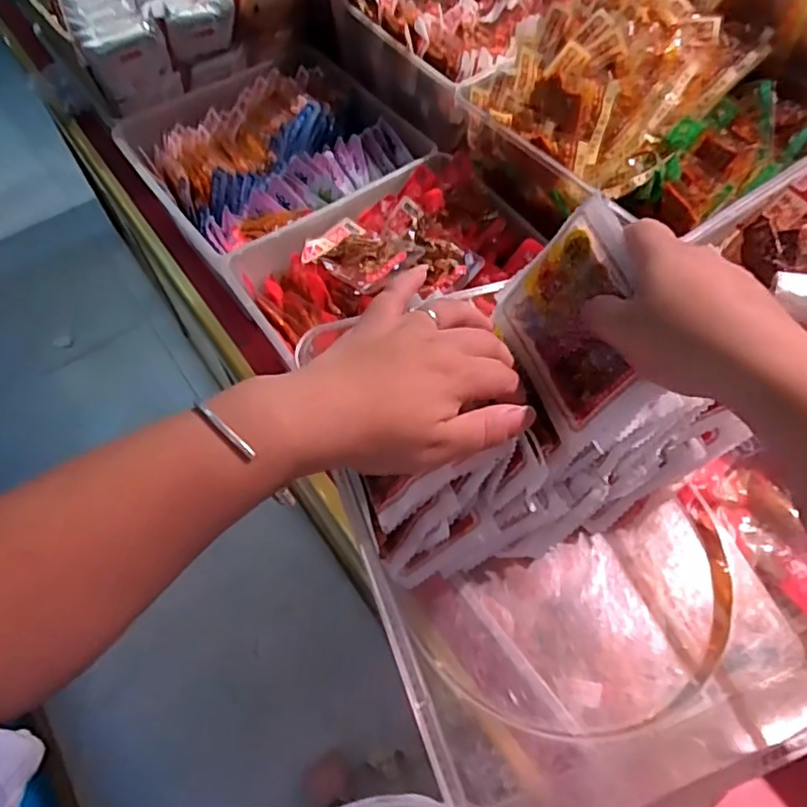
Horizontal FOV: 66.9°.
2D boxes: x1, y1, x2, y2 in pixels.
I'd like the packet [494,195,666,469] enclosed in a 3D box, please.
[{"bbox_3d":[0.096,-0.041,0.333,0.012,0.095,0.111,-6,58,-30],"label":"packet"}]

